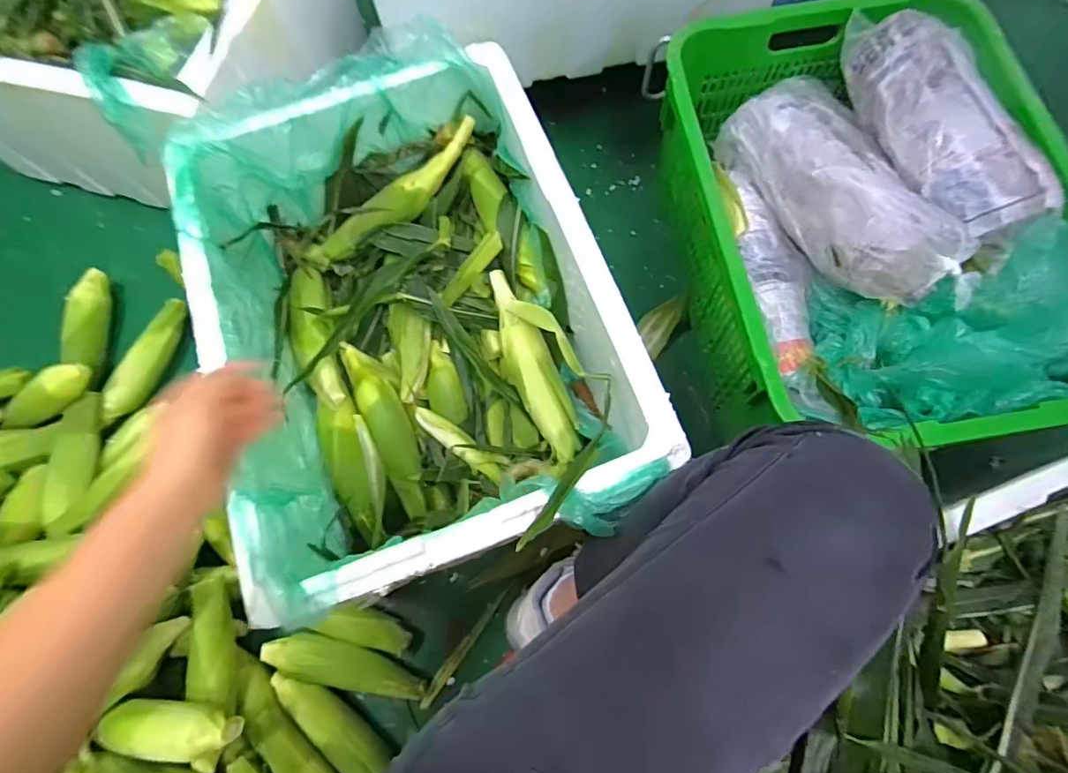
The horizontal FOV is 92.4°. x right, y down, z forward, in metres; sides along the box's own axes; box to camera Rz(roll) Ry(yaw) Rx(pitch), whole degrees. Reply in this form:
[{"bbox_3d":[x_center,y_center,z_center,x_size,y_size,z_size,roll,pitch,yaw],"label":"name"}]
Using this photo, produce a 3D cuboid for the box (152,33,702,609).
[{"bbox_3d":[-0.147,-0.086,0.673,0.436,0.253,0.604,-20,74,-5],"label":"box"}]

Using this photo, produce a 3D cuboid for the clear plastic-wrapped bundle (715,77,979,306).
[{"bbox_3d":[0.364,-0.246,0.627,0.108,0.092,0.325,-25,75,-6],"label":"clear plastic-wrapped bundle"}]

